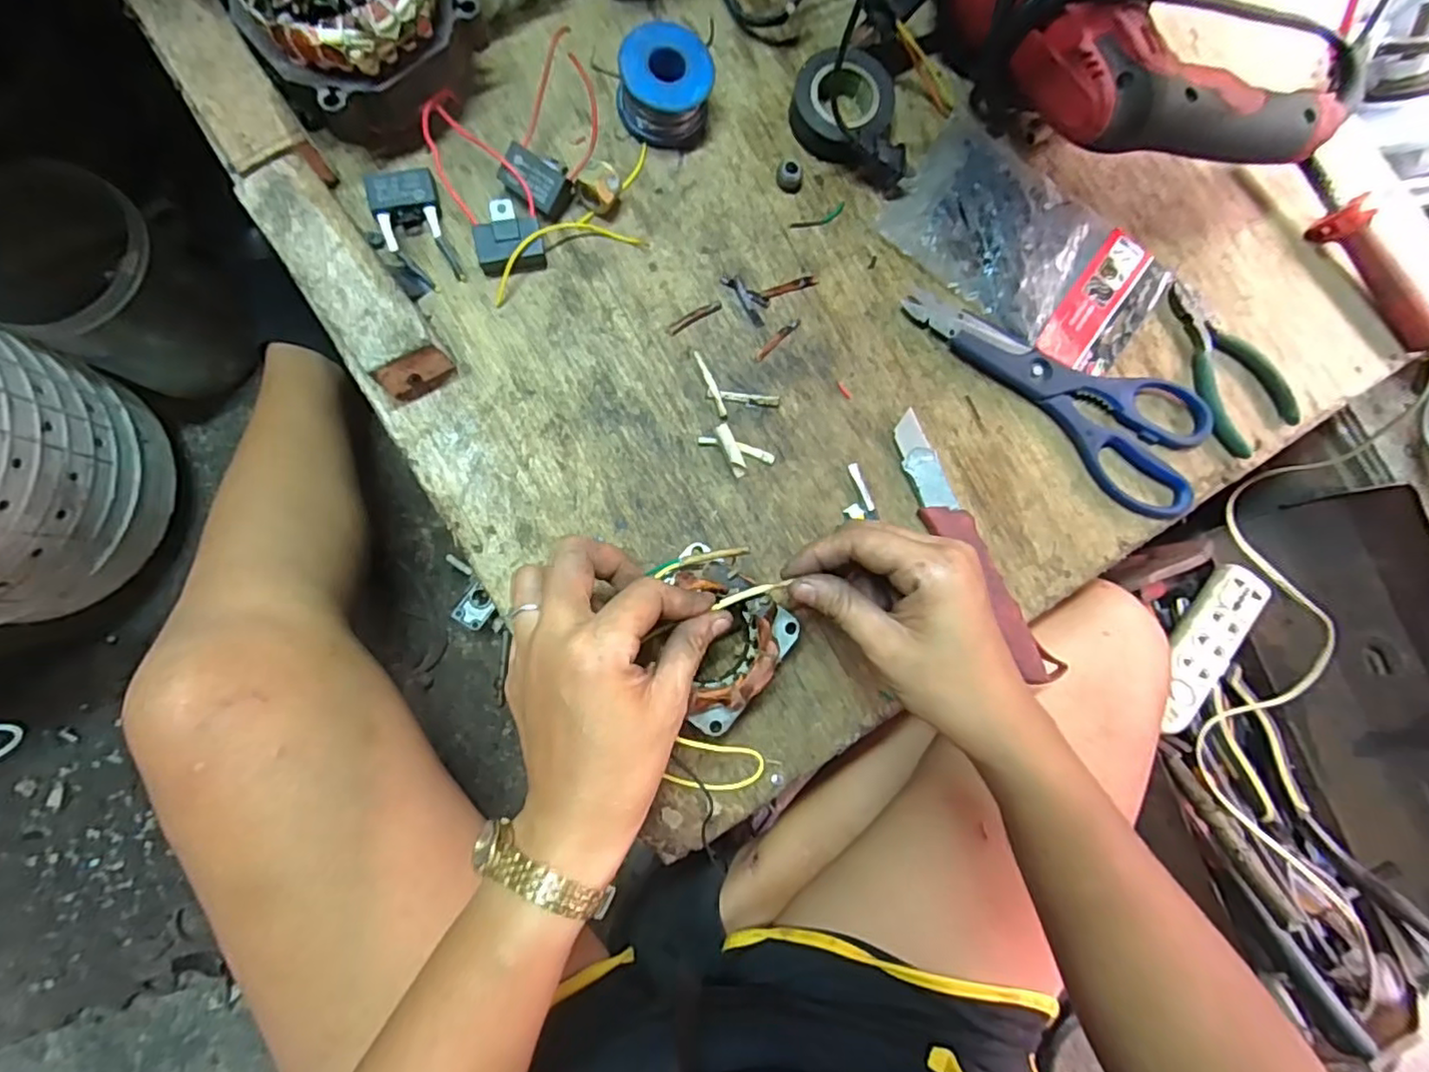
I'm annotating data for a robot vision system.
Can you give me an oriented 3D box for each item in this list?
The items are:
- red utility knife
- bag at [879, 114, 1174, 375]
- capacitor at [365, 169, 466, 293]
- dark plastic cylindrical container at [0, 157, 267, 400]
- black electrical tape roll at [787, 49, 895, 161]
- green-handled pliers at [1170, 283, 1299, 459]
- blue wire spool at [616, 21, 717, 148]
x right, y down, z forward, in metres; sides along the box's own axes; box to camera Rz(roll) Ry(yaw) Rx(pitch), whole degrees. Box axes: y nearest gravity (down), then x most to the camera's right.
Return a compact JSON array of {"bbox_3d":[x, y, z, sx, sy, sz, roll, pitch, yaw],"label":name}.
[{"bbox_3d":[0.150,0.009,0.378,0.028,0.018,0.172,-29,87,-7],"label":"red utility knife"},{"bbox_3d":[0.195,-0.177,0.403,0.172,0.013,0.100,37,83,0],"label":"bag"},{"bbox_3d":[-0.169,-0.173,0.365,0.036,0.015,0.064,-16,86,-6],"label":"capacitor"},{"bbox_3d":[-0.522,-0.222,0.586,0.129,0.181,0.148,32,83,-1],"label":"dark plastic cylindrical container"},{"bbox_3d":[0.077,-0.262,0.395,0.059,0.026,0.064,0,84,-4],"label":"black electrical tape roll"},{"bbox_3d":[0.314,-0.105,0.403,0.056,0.014,0.109,-35,88,-7],"label":"green-handled pliers"},{"bbox_3d":[-0.029,-0.264,0.381,0.053,0.034,0.050,0,84,-4],"label":"blue wire spool"}]

